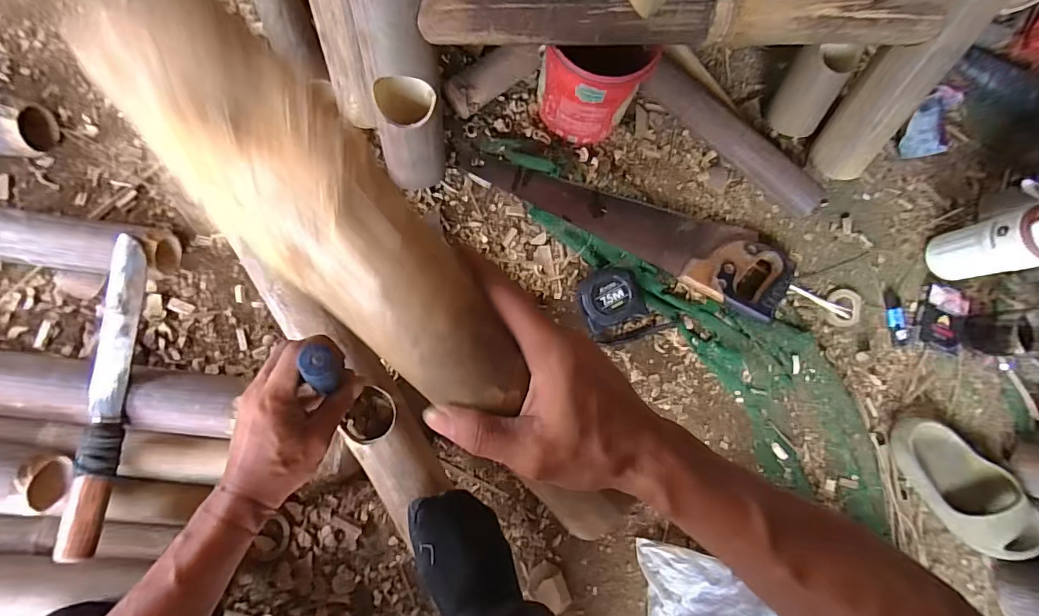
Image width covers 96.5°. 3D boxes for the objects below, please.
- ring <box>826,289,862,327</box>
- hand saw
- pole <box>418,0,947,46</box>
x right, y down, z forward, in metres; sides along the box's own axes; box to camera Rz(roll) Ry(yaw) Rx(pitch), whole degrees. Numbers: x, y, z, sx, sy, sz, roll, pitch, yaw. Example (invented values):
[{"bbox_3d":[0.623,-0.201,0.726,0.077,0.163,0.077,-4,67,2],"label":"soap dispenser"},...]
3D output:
[{"bbox_3d":[0.494,-0.001,0.701,0.054,0.008,0.056,1,84,-5],"label":"ring"},{"bbox_3d":[0.163,-0.136,0.667,0.499,0.036,0.124,27,82,-2],"label":"hand saw"},{"bbox_3d":[0.183,-0.317,0.496,0.567,0.046,0.058,-2,84,-6],"label":"pole"}]

